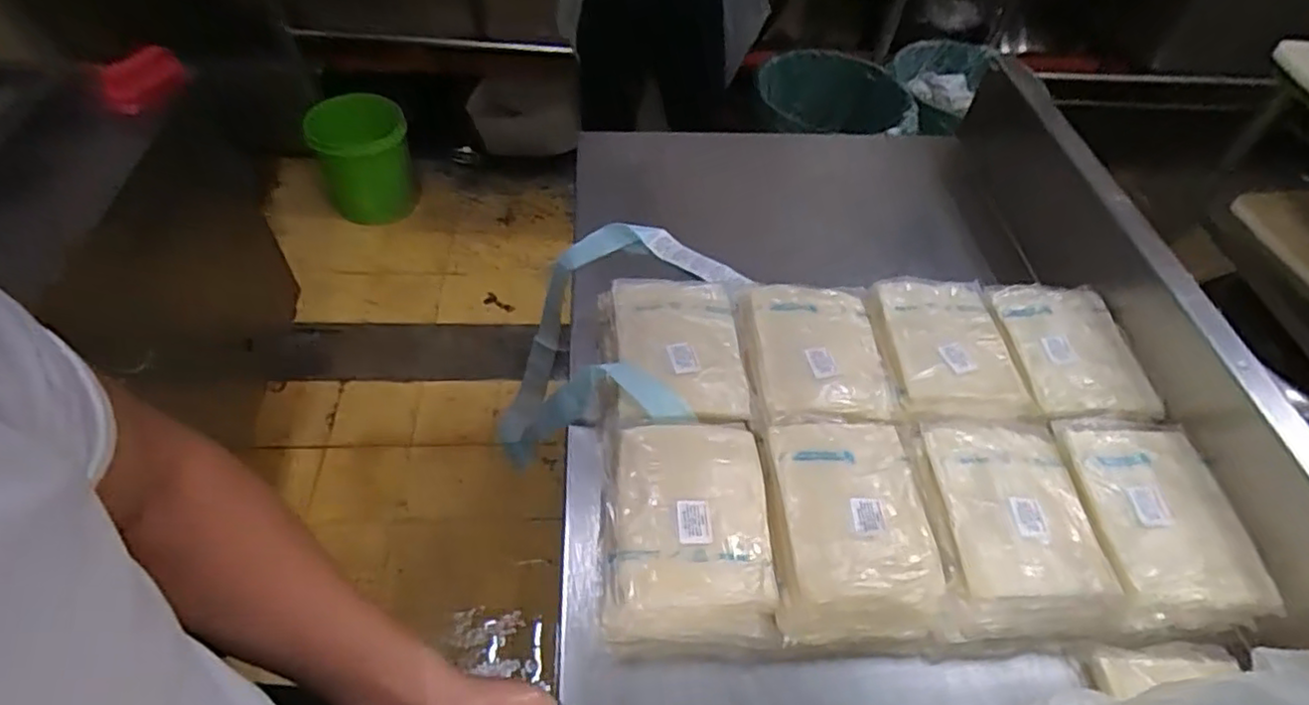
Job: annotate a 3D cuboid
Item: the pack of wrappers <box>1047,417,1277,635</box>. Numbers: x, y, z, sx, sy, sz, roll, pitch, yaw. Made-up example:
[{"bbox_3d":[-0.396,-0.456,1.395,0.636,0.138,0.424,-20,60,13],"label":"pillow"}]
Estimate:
[{"bbox_3d":[0.490,0.160,0.650,0.146,0.046,0.200,2,51,-3],"label":"pack of wrappers"}]

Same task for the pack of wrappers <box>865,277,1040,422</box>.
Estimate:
[{"bbox_3d":[0.333,-0.012,0.753,0.154,0.023,0.202,-1,51,-6],"label":"pack of wrappers"}]

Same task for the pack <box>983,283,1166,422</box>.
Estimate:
[{"bbox_3d":[0.478,-0.007,0.761,0.134,0.025,0.194,1,51,-4],"label":"pack"}]

